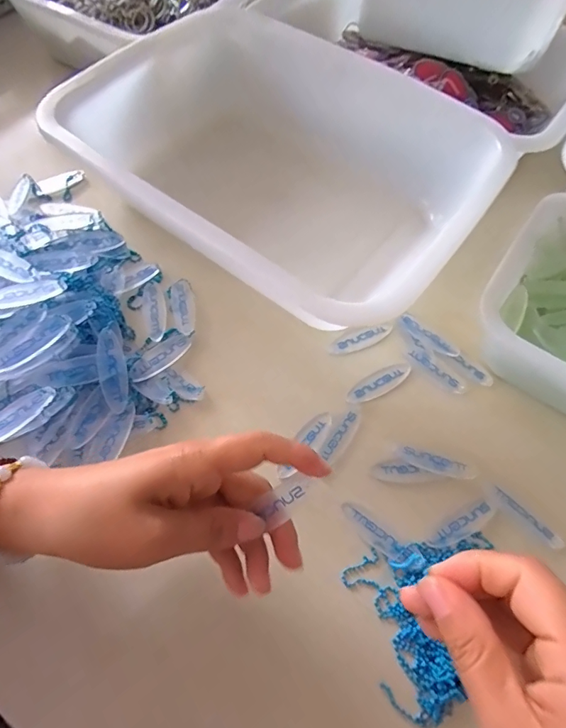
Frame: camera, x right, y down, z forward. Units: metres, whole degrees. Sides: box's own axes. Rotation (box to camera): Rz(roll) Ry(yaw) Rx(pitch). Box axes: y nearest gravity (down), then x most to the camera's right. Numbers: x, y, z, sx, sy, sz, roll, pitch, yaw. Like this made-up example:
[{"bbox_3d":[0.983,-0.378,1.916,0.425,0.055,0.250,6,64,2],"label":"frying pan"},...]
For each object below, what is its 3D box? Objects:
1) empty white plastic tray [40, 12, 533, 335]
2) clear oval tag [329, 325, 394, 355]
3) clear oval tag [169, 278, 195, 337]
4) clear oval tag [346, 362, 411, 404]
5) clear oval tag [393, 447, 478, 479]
[{"bbox_3d":[0.008,-0.179,0.379,0.335,0.075,0.248,40,68,17],"label":"empty white plastic tray"},{"bbox_3d":[0.062,-0.020,0.346,0.056,0.005,0.015,-21,65,-12],"label":"clear oval tag"},{"bbox_3d":[-0.080,-0.046,0.346,0.018,0.005,0.053,-13,64,-8],"label":"clear oval tag"},{"bbox_3d":[0.073,0.014,0.327,0.057,0.004,0.017,-30,67,-16],"label":"clear oval tag"},{"bbox_3d":[0.105,0.067,0.296,0.055,0.004,0.014,13,63,5],"label":"clear oval tag"}]

